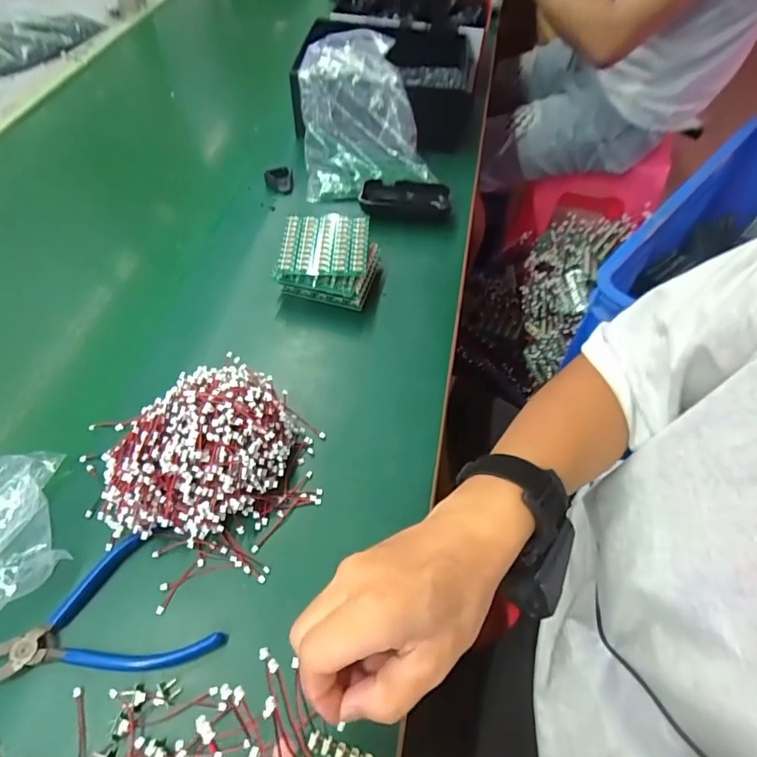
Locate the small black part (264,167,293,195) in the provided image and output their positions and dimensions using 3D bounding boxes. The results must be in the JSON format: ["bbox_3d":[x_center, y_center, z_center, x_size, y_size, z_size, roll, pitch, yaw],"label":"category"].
[{"bbox_3d":[-0.127,-0.256,0.598,0.035,0.023,0.036,-11,56,-6],"label":"small black part"}]

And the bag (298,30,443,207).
[{"bbox_3d":[-0.021,-0.330,0.585,0.153,0.118,0.158,-6,55,-3],"label":"bag"}]

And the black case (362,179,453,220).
[{"bbox_3d":[0.034,-0.222,0.580,0.107,0.026,0.056,4,55,4],"label":"black case"}]

